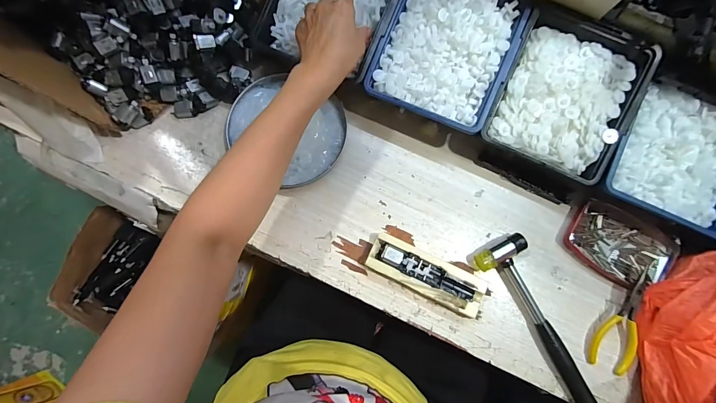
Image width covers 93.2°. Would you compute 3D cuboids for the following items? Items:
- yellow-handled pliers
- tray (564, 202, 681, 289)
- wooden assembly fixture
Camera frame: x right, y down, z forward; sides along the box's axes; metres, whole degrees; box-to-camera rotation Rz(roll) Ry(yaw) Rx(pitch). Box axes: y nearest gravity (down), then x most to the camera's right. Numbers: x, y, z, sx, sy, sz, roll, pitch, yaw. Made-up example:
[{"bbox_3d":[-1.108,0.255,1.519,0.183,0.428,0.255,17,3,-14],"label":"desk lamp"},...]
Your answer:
[{"bbox_3d":[0.307,0.135,0.390,0.048,0.015,0.122,23,82,2],"label":"yellow-handled pliers"},{"bbox_3d":[0.317,0.052,0.409,0.122,0.013,0.083,32,82,3],"label":"tray"},{"bbox_3d":[0.079,0.084,0.394,0.136,0.029,0.046,27,82,2],"label":"wooden assembly fixture"}]

